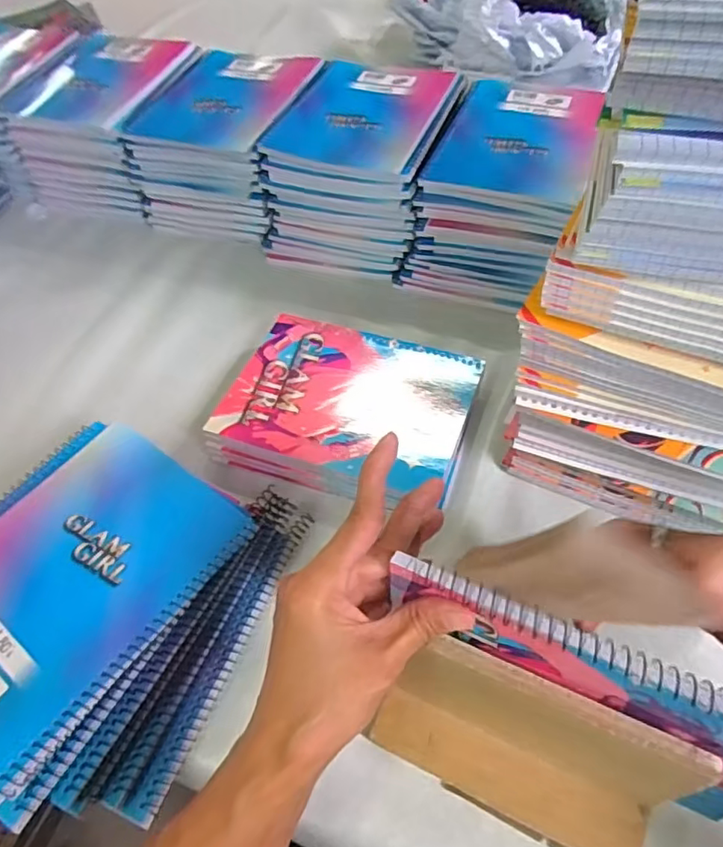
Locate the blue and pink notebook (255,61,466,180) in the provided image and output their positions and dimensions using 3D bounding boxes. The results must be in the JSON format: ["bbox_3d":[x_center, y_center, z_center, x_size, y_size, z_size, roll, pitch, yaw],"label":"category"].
[{"bbox_3d":[0.003,-0.320,0.601,0.154,0.007,0.200,16,57,16],"label":"blue and pink notebook"}]

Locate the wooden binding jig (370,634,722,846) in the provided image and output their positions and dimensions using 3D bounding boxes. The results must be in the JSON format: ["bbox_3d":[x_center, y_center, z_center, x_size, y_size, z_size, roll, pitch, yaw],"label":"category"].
[{"bbox_3d":[0.082,0.175,0.312,0.158,0.112,0.052,21,58,18],"label":"wooden binding jig"}]

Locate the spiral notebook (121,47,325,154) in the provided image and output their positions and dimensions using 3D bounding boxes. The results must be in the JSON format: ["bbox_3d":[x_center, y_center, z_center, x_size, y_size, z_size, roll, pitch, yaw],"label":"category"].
[{"bbox_3d":[-0.151,-0.367,0.650,0.171,0.008,0.195,12,56,13],"label":"spiral notebook"}]

